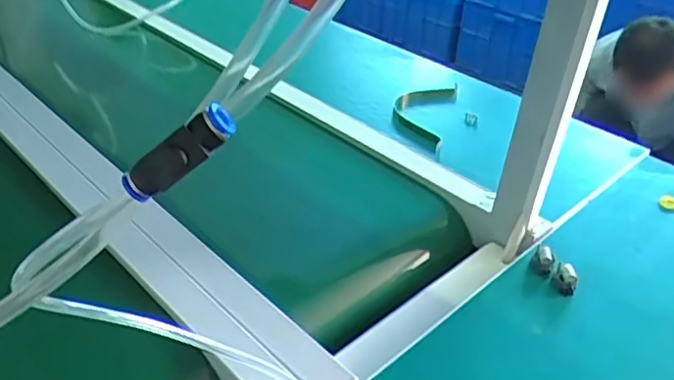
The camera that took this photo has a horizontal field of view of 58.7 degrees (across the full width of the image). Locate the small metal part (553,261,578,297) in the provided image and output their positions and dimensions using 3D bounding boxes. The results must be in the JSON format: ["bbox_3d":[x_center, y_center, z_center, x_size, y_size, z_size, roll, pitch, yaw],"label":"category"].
[{"bbox_3d":[0.244,0.094,0.638,0.023,0.027,0.024,19,37,21],"label":"small metal part"}]

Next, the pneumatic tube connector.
[{"bbox_3d":[-0.060,-0.013,0.226,0.049,0.013,0.011,-37,37,8],"label":"pneumatic tube connector"}]

